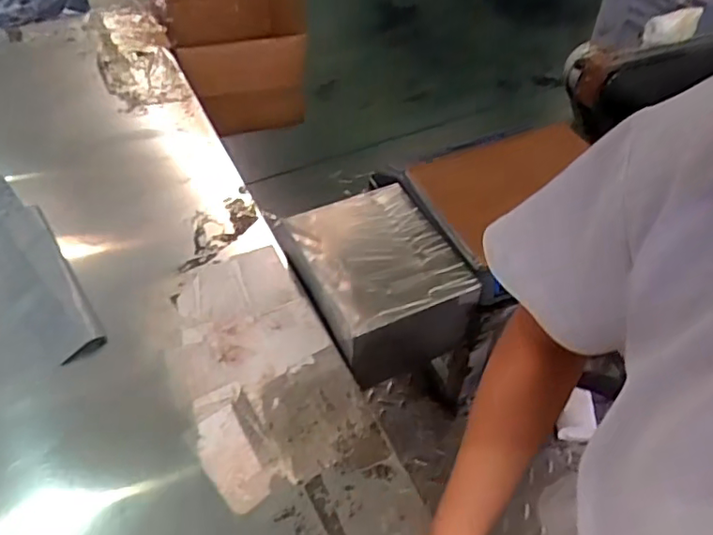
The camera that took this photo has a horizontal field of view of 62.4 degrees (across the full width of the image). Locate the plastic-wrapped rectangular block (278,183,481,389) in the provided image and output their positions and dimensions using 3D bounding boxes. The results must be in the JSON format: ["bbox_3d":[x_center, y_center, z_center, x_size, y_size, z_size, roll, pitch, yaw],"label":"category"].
[{"bbox_3d":[0.024,0.014,0.877,0.186,0.166,0.240,-22,53,-20],"label":"plastic-wrapped rectangular block"}]

